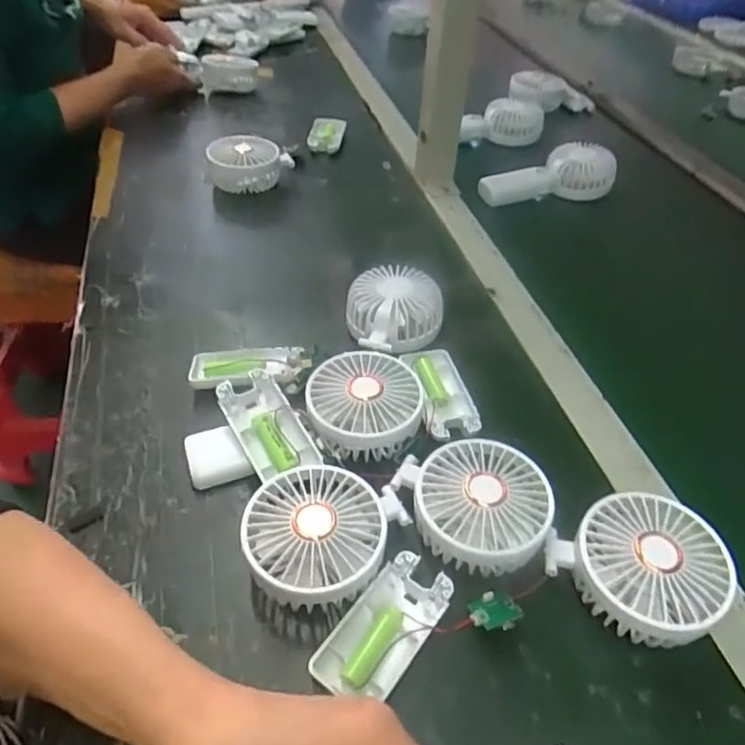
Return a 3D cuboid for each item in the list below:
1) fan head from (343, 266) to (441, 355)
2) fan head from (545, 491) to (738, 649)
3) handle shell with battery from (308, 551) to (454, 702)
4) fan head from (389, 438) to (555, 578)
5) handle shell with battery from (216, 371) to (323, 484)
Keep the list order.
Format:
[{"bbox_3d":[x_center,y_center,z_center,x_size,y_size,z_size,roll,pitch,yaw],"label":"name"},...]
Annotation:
[{"bbox_3d":[0.016,-0.056,0.532,0.087,0.045,0.082,2,44,-2],"label":"fan head"},{"bbox_3d":[0.164,0.123,0.362,0.091,0.048,0.088,2,44,-2],"label":"fan head"},{"bbox_3d":[0.008,0.152,0.349,0.043,0.019,0.090,31,50,25],"label":"handle shell with battery"},{"bbox_3d":[0.069,0.083,0.385,0.083,0.034,0.091,-17,48,-21],"label":"fan head"},{"bbox_3d":[-0.077,0.037,0.427,0.044,0.015,0.086,-23,57,-21],"label":"handle shell with battery"}]

